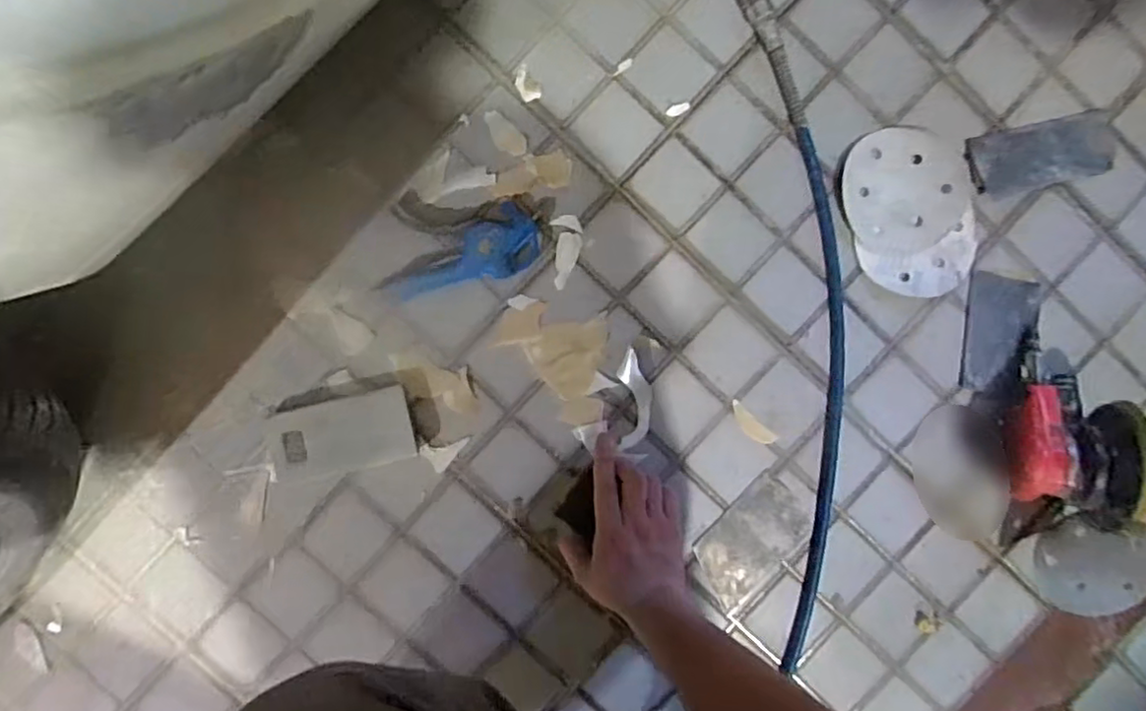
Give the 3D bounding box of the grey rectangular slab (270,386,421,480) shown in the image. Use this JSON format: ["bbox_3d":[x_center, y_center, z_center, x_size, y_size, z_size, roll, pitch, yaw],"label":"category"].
[{"bbox_3d":[-0.217,0.075,0.617,0.131,0.017,0.066,-13,93,-2],"label":"grey rectangular slab"}]

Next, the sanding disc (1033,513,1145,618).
[{"bbox_3d":[0.473,0.194,0.600,0.010,0.098,0.093,-5,91,-29],"label":"sanding disc"}]

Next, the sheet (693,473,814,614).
[{"bbox_3d":[0.174,0.180,0.645,0.118,0.004,0.075,-42,91,-1],"label":"sheet"}]

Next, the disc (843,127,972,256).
[{"bbox_3d":[0.317,-0.155,0.628,0.118,0.011,0.114,0,99,1],"label":"disc"}]

